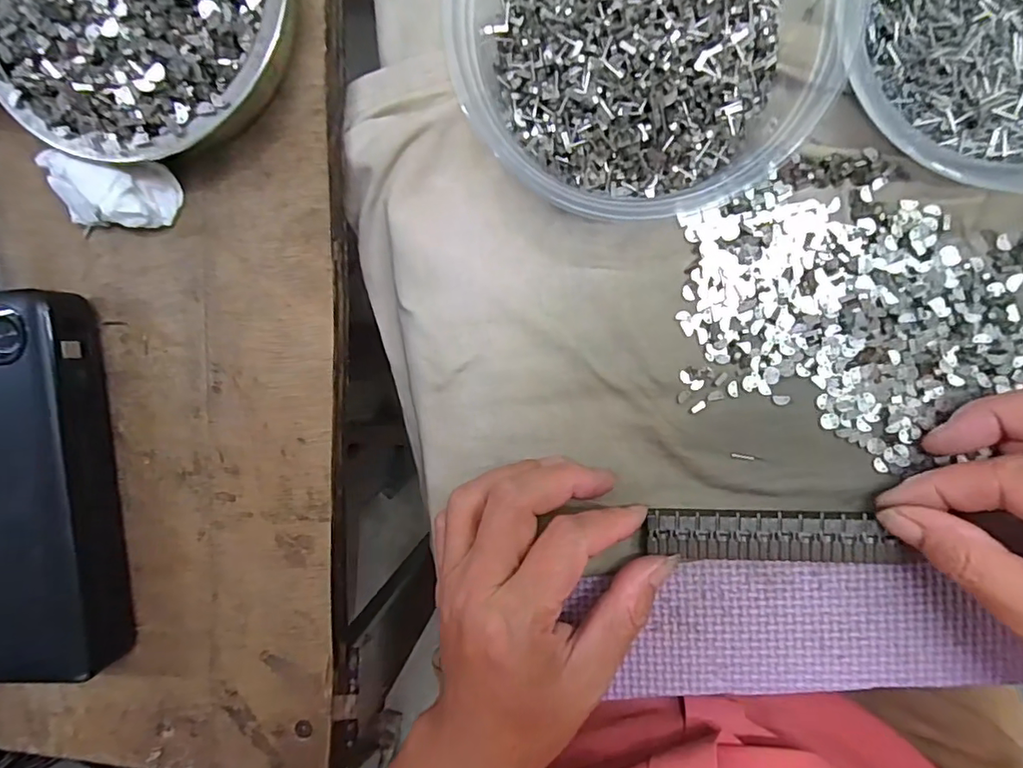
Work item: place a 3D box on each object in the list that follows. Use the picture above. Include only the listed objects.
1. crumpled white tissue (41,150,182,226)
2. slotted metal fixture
[{"bbox_3d":[-0.153,-0.073,0.209,0.041,0.022,0.024,3,94,7],"label":"crumpled white tissue"},{"bbox_3d":[0.105,0.061,0.217,0.097,0.004,0.021,1,96,6],"label":"slotted metal fixture"}]

